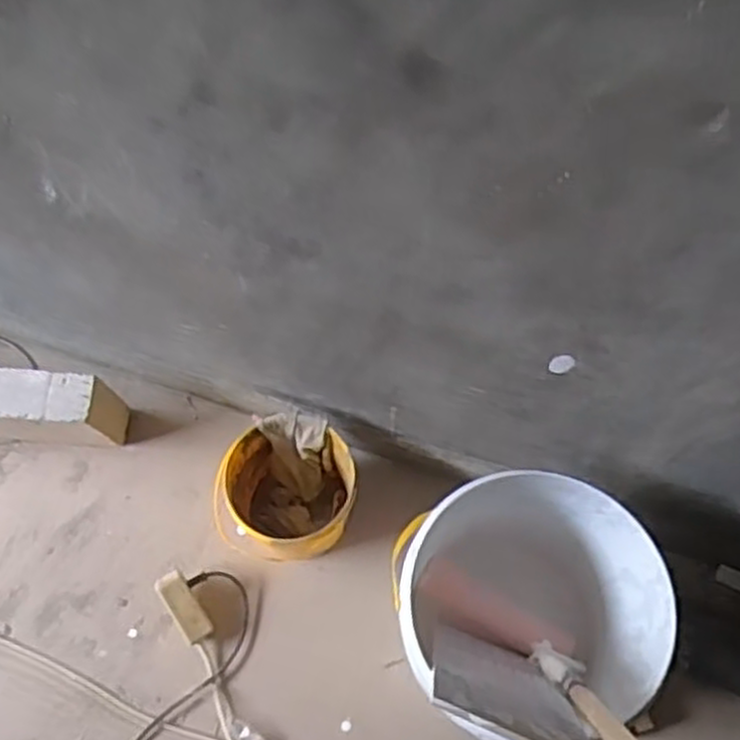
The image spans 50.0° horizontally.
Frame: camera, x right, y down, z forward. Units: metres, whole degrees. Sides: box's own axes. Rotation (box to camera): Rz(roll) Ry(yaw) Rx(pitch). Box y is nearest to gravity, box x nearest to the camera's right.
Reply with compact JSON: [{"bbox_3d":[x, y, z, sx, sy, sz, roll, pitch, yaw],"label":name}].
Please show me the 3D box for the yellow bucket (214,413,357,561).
[{"bbox_3d":[-0.118,0.185,1.197,0.184,0.170,0.189,0,68,0],"label":"yellow bucket"}]

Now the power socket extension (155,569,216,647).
[{"bbox_3d":[-0.272,0.349,1.171,0.043,0.030,0.111,-33,96,-13],"label":"power socket extension"}]

